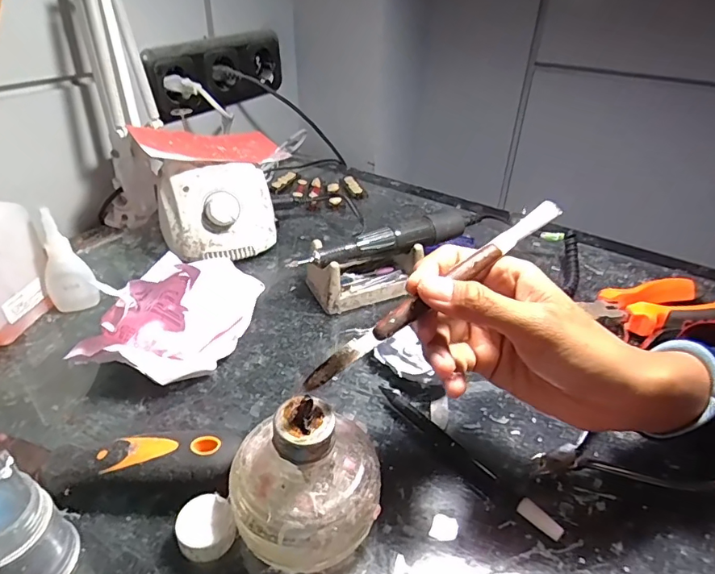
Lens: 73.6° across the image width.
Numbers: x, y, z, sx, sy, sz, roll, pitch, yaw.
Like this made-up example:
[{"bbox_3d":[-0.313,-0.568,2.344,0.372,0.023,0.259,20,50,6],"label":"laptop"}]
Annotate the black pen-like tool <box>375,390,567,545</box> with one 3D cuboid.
[{"bbox_3d":[0.062,0.103,0.292,0.013,0.010,0.131,-27,44,-34],"label":"black pen-like tool"}]

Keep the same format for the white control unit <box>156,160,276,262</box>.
[{"bbox_3d":[-0.135,-0.072,0.471,0.107,0.081,0.078,-9,37,-16],"label":"white control unit"}]

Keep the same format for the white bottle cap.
[{"bbox_3d":[-0.078,0.126,0.246,0.026,0.017,0.031,-17,40,-25],"label":"white bottle cap"}]

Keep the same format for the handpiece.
[{"bbox_3d":[0.033,-0.044,0.424,0.182,0.022,0.021,-14,39,-22],"label":"handpiece"}]

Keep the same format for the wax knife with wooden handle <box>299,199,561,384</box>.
[{"bbox_3d":[0.044,-0.001,0.244,0.169,0.008,0.010,-33,47,-20],"label":"wax knife with wooden handle"}]

